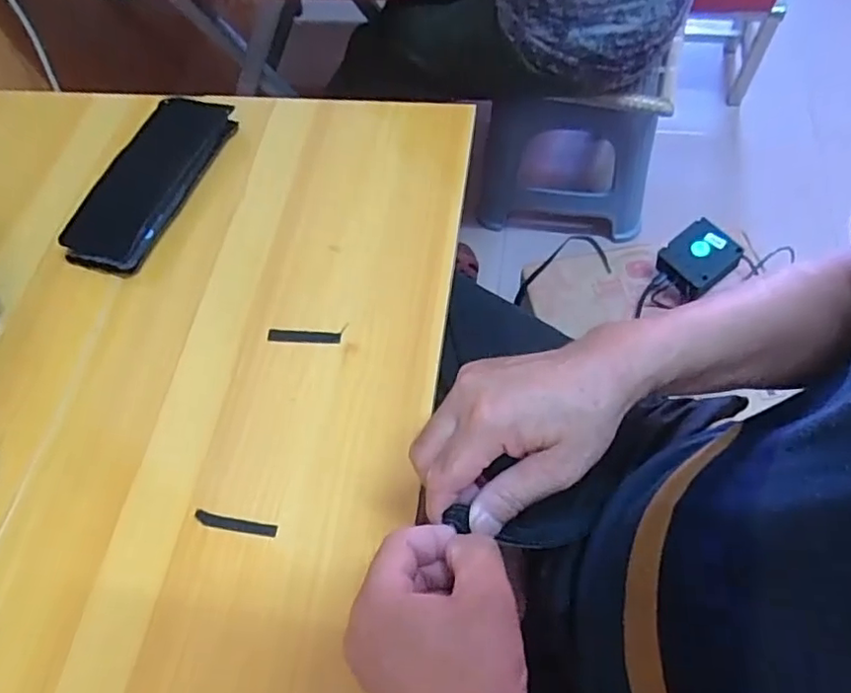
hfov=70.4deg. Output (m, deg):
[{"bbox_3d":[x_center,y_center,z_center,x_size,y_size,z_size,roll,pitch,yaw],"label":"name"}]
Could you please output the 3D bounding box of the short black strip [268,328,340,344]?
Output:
[{"bbox_3d":[-0.100,-0.008,0.495,0.060,0.004,0.011,4,62,6],"label":"short black strip"}]

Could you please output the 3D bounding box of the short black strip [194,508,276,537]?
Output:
[{"bbox_3d":[-0.134,0.125,0.424,0.061,0.004,0.010,9,63,9],"label":"short black strip"}]

